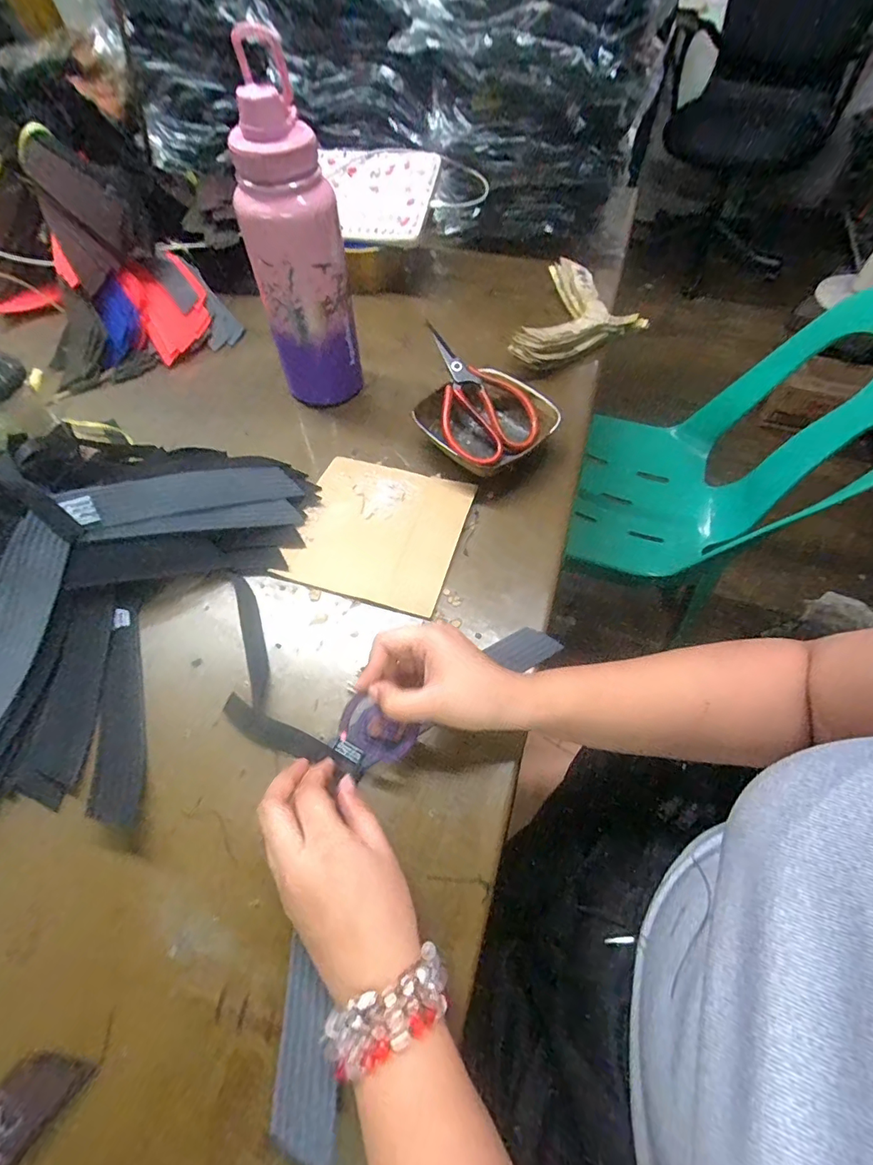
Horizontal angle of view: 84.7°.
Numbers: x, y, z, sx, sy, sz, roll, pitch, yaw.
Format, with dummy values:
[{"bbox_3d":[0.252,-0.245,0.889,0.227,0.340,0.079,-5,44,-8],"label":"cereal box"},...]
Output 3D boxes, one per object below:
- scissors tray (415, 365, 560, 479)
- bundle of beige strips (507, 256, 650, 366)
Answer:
[{"bbox_3d":[0.052,-0.168,0.513,0.130,0.041,0.113,-30,63,-17],"label":"scissors tray"},{"bbox_3d":[0.192,-0.341,0.618,0.139,0.033,0.216,17,60,11],"label":"bundle of beige strips"}]

